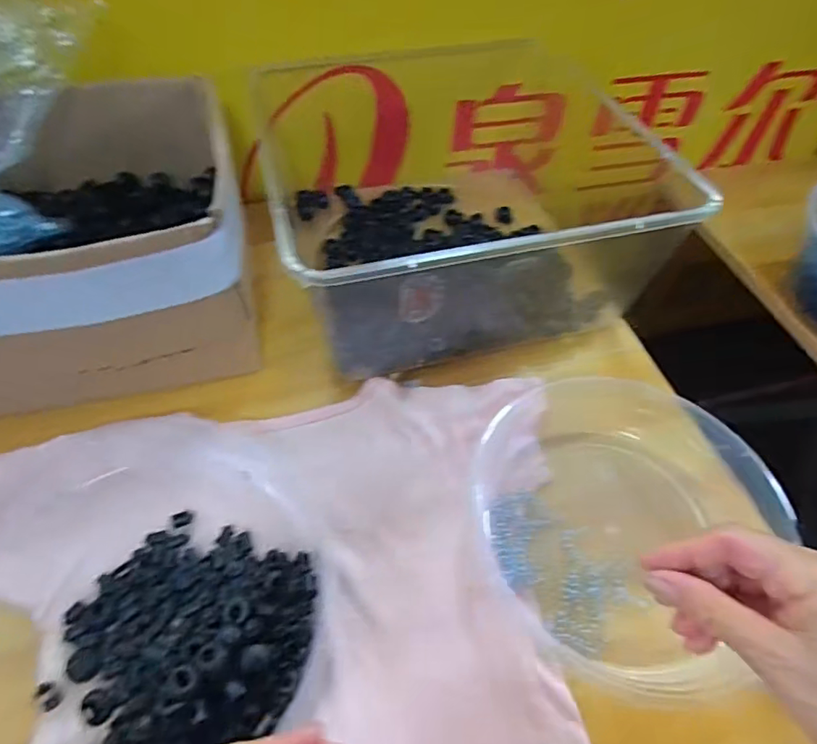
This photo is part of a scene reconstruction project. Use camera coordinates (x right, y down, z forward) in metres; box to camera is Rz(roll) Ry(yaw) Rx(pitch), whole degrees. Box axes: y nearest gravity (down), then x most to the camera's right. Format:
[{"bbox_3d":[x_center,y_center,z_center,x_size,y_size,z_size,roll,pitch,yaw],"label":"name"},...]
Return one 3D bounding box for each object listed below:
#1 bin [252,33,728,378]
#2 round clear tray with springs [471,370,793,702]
[{"bbox_3d":[0.066,-0.166,0.494,0.365,0.119,0.310,-10,54,-10],"label":"bin"},{"bbox_3d":[0.143,0.084,0.361,0.189,0.034,0.216,30,57,18],"label":"round clear tray with springs"}]

